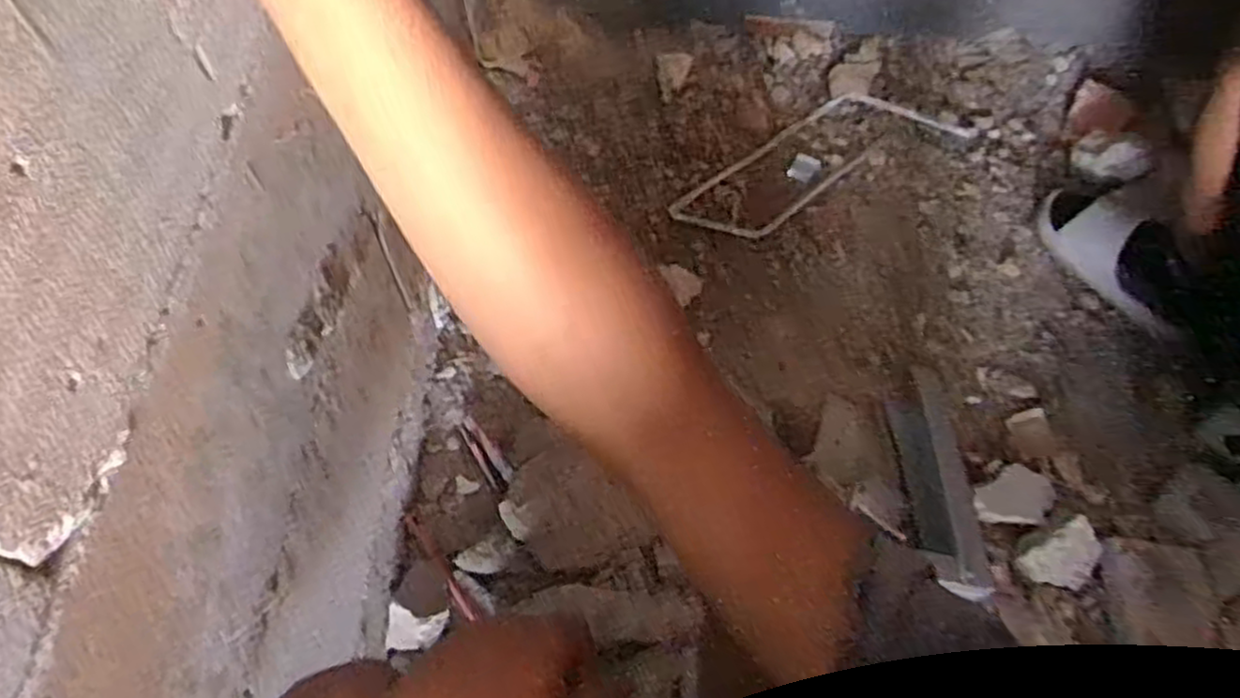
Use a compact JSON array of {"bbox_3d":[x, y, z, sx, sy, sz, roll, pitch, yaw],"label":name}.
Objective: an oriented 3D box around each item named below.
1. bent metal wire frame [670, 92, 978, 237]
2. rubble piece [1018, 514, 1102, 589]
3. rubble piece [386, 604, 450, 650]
[{"bbox_3d":[0.311,-0.304,1.193,0.515,0.048,0.170,-25,65,-13],"label":"bent metal wire frame"},{"bbox_3d":[0.519,0.243,0.865,0.095,0.027,0.058,-29,66,-15],"label":"rubble piece"},{"bbox_3d":[-0.211,0.289,0.772,0.056,0.029,0.040,5,62,2],"label":"rubble piece"}]

